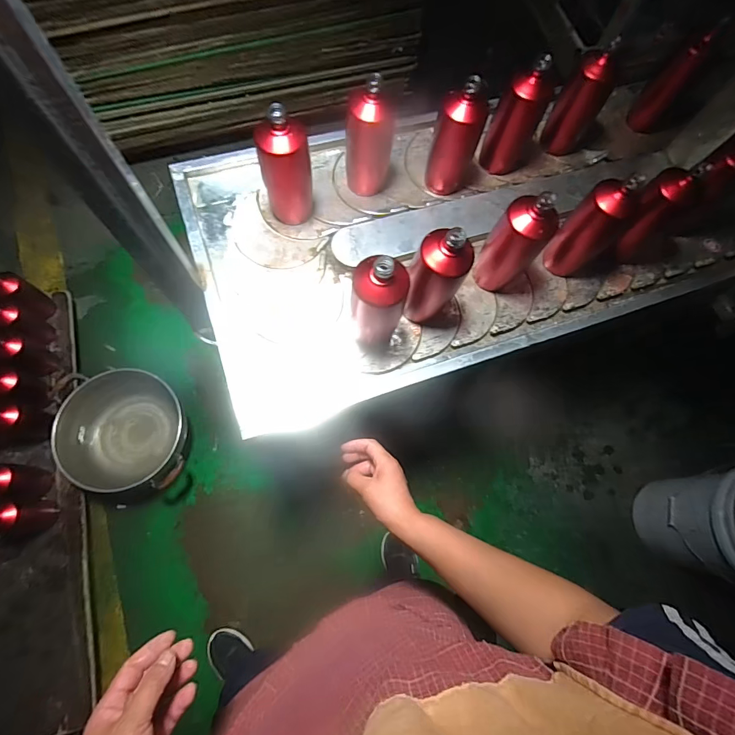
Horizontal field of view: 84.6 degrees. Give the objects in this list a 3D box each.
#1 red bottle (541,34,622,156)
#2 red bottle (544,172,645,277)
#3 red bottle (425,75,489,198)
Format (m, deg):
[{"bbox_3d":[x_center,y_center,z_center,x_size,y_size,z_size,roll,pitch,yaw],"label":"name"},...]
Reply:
[{"bbox_3d":[0.399,-0.495,0.760,0.058,0.192,0.058,-8,75,-3],"label":"red bottle"},{"bbox_3d":[0.381,-0.236,0.688,0.068,0.196,0.072,0,74,0],"label":"red bottle"},{"bbox_3d":[0.153,-0.391,0.709,0.065,0.192,0.059,41,78,10],"label":"red bottle"}]

